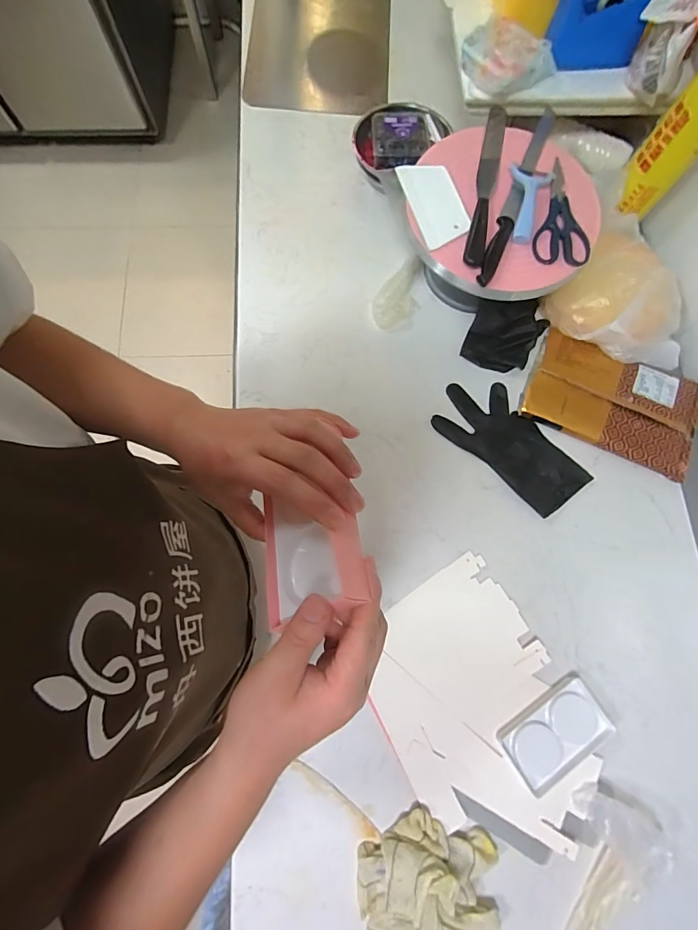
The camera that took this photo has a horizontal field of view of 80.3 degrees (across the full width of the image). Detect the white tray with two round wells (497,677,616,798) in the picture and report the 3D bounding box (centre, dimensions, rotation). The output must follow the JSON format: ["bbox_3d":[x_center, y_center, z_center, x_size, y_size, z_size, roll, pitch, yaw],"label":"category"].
[{"bbox_3d":[0.285,0.368,0.568,0.145,0.019,0.087,-30,79,-8],"label":"white tray with two round wells"}]

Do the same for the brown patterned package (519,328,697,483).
[{"bbox_3d":[0.440,-0.106,0.680,0.280,0.031,0.172,23,77,5],"label":"brown patterned package"}]

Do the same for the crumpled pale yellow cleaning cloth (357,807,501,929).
[{"bbox_3d":[0.103,0.529,0.507,0.182,0.053,0.156,-25,78,-7],"label":"crumpled pale yellow cleaning cloth"}]

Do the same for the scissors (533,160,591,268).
[{"bbox_3d":[0.330,-0.382,0.621,0.077,0.019,0.189,16,77,3],"label":"scissors"}]

